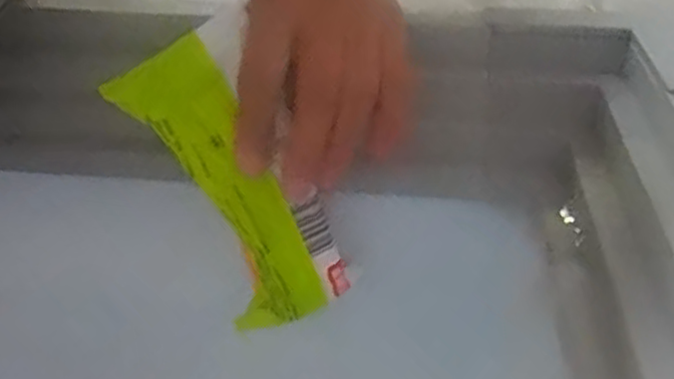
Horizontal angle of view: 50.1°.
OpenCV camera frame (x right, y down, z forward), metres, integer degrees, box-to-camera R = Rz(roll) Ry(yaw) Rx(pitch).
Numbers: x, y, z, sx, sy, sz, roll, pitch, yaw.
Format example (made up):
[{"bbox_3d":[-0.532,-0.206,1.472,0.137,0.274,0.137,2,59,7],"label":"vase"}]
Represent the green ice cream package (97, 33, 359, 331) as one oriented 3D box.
[{"bbox_3d":[-0.051,0.006,0.342,0.066,0.153,0.019,-19,32,18],"label":"green ice cream package"}]

